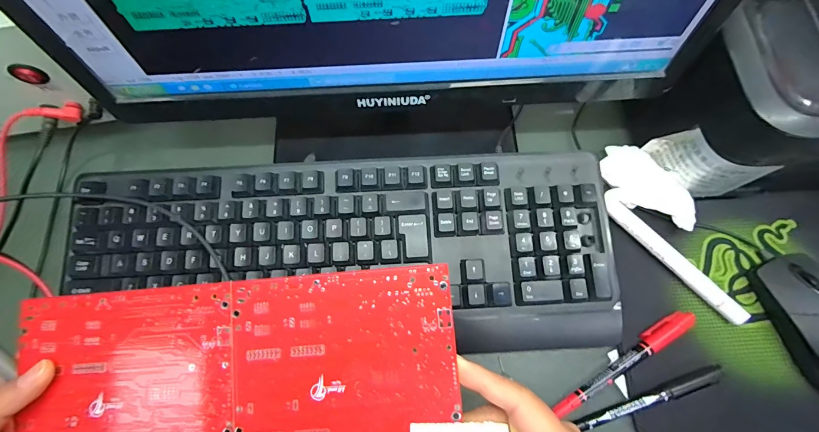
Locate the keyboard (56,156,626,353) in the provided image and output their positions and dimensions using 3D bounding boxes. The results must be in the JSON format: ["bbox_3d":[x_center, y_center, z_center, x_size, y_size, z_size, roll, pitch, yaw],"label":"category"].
[{"bbox_3d":[-0.052,0.031,0.293,0.428,0.035,0.154,-2,72,-1],"label":"keyboard"}]

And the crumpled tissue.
[{"bbox_3d":[0.208,-0.026,0.317,0.037,0.025,0.090,-34,75,-11],"label":"crumpled tissue"}]

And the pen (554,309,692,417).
[{"bbox_3d":[0.168,0.113,0.282,0.132,0.011,0.014,-31,75,-10],"label":"pen"}]

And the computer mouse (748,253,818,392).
[{"bbox_3d":[0.317,0.085,0.281,0.053,0.035,0.109,-2,72,-1],"label":"computer mouse"}]

